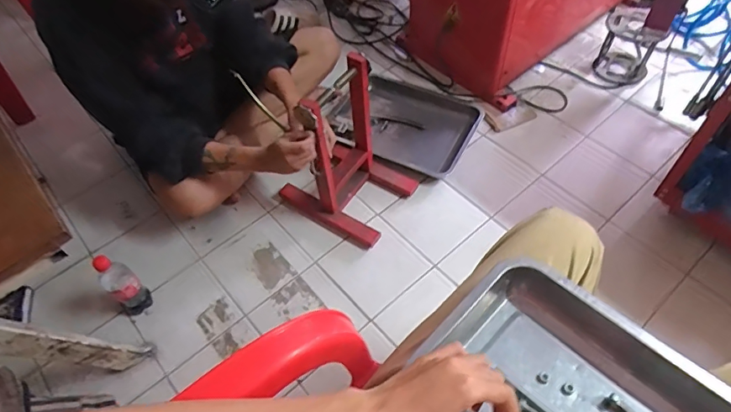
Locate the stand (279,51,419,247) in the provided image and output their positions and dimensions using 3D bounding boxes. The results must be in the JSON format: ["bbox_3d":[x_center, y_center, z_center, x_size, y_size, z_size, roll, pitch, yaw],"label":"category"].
[{"bbox_3d":[-0.049,-0.150,1.151,0.280,0.385,0.244,30,62,21],"label":"stand"}]

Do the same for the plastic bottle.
[{"bbox_3d":[-0.530,0.167,1.050,0.061,0.201,0.064,35,63,24],"label":"plastic bottle"}]

